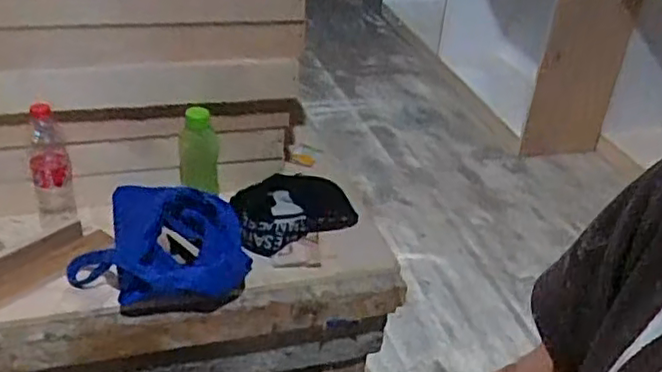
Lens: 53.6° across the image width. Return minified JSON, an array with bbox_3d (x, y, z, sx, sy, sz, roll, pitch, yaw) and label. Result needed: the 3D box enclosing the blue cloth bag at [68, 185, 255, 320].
[{"bbox_3d":[-0.267,0.104,1.060,0.267,0.058,0.214,12,64,-15],"label":"blue cloth bag"}]

